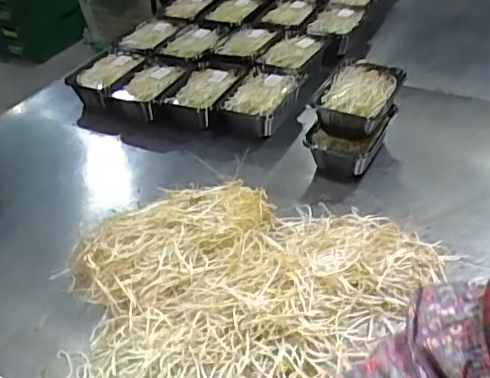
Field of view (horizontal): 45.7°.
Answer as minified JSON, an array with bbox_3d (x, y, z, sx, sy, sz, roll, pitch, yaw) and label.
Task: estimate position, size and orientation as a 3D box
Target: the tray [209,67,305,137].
[{"bbox_3d":[0.030,-0.178,1.165,0.121,0.061,0.188,18,45,27],"label":"tray"}]

